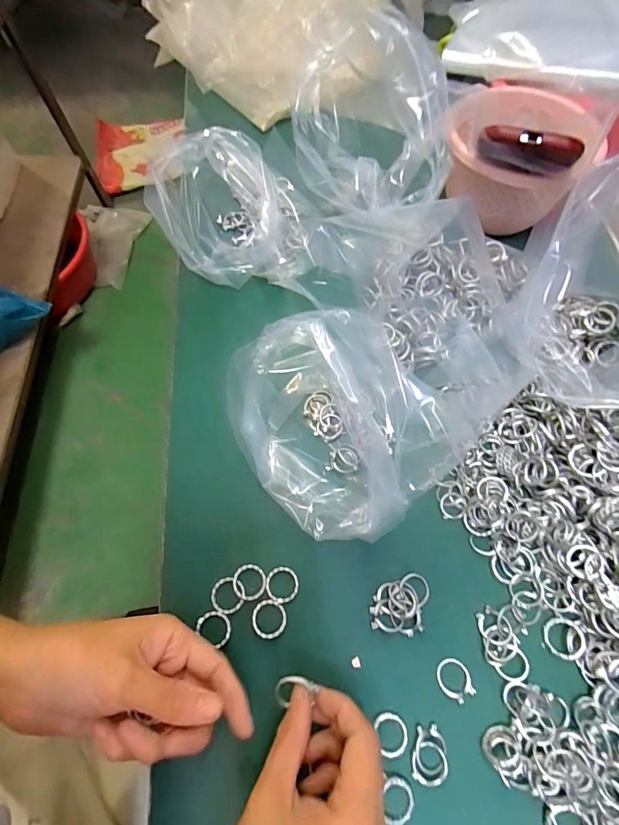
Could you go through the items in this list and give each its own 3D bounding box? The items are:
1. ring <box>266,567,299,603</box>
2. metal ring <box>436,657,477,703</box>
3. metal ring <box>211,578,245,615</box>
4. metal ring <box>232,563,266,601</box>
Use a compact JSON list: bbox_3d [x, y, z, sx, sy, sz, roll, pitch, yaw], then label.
[{"bbox_3d":[-0.020,0.125,0.286,0.023,0.004,0.024,0,59,0],"label":"ring"},{"bbox_3d":[0.097,0.177,0.260,0.021,0.004,0.024,-31,69,-13],"label":"metal ring"},{"bbox_3d":[-0.058,0.131,0.282,0.025,0.004,0.024,-2,66,5],"label":"metal ring"},{"bbox_3d":[-0.043,0.123,0.285,0.024,0.007,0.024,-2,63,3],"label":"metal ring"}]

